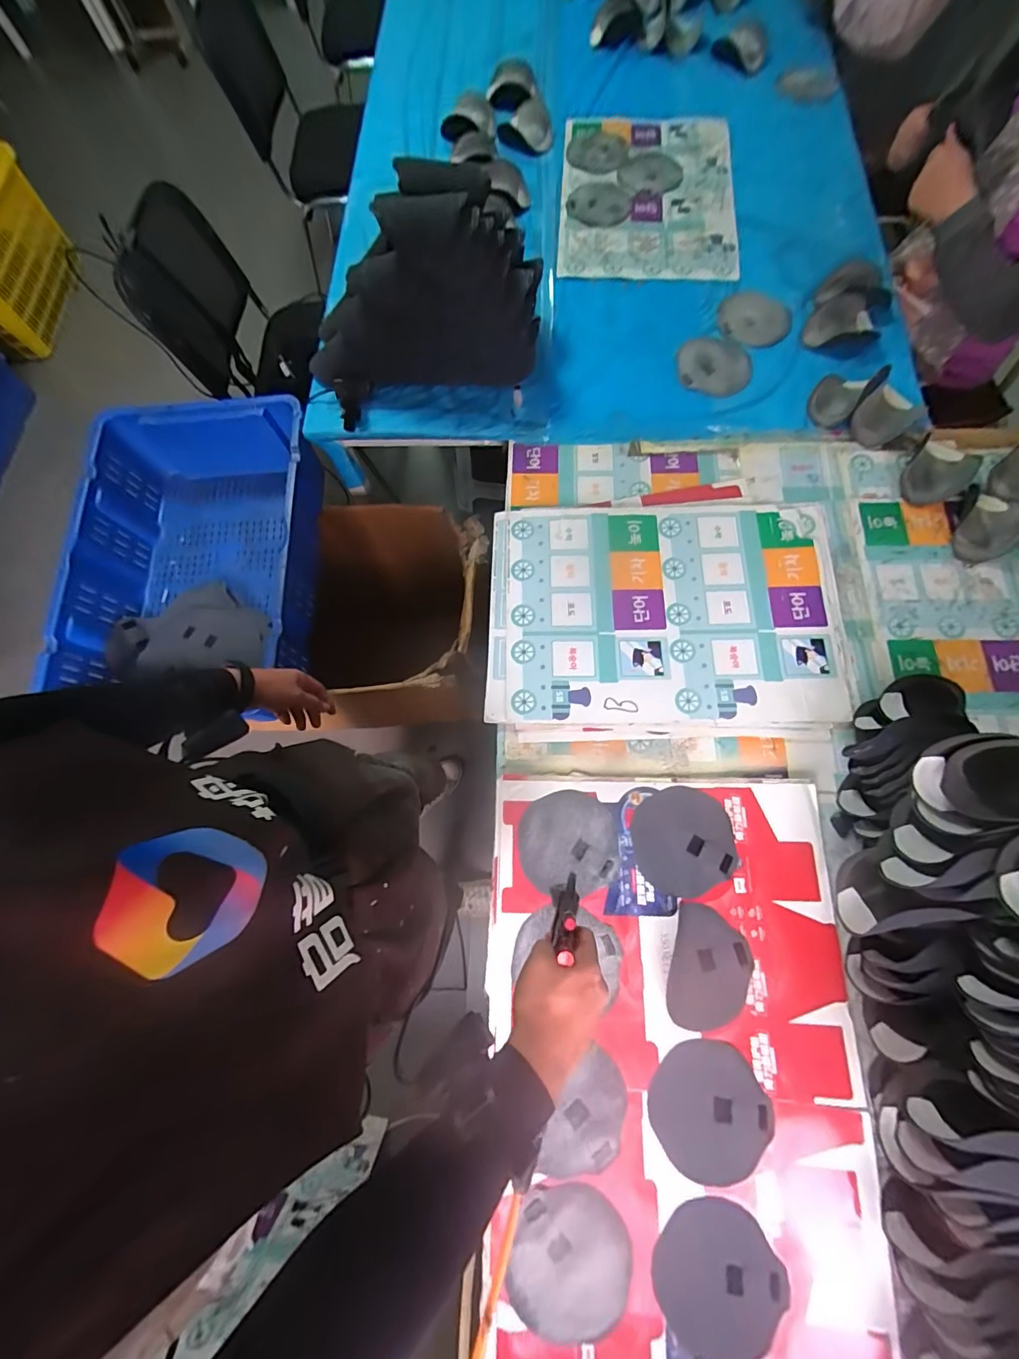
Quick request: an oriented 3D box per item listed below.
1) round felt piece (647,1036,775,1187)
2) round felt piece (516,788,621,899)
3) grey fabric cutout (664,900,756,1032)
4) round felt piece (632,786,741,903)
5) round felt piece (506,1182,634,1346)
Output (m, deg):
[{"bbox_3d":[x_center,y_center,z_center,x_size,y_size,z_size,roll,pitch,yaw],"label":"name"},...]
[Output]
[{"bbox_3d":[0.251,0.539,0.575,0.138,0.005,0.142,-1,76,4],"label":"round felt piece"},{"bbox_3d":[0.086,0.236,0.668,0.140,0.004,0.137,-1,74,3],"label":"round felt piece"},{"bbox_3d":[0.270,0.390,0.613,0.101,0.004,0.146,14,73,5],"label":"grey fabric cutout"},{"bbox_3d":[0.249,0.231,0.660,0.138,0.004,0.140,-1,74,4],"label":"round felt piece"},{"bbox_3d":[0.071,0.688,0.543,0.142,0.007,0.136,1,74,-4],"label":"round felt piece"}]

